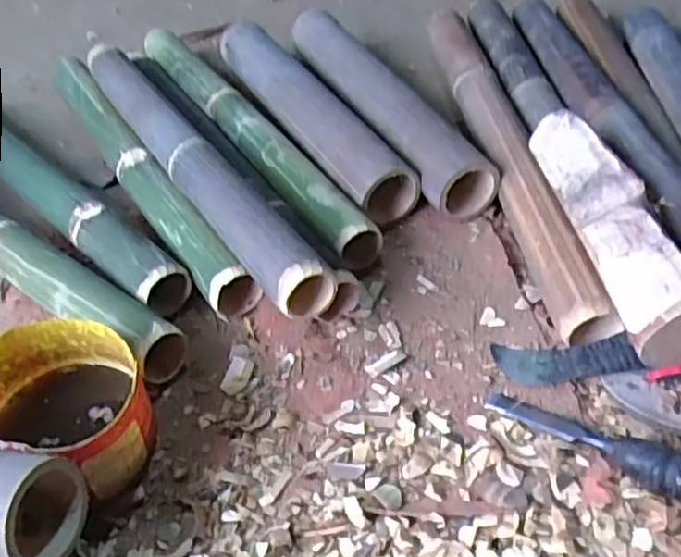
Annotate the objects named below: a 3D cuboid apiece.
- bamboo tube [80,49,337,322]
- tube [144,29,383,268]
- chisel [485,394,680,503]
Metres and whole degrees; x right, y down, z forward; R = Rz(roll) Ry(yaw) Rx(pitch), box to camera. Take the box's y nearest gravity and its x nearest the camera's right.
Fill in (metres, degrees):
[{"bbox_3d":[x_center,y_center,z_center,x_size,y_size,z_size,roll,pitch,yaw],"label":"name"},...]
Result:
[{"bbox_3d":[-0.199,-0.171,0.812,0.058,0.067,0.668,-27,50,-19],"label":"bamboo tube"},{"bbox_3d":[-0.140,-0.220,0.922,0.070,0.057,0.657,-26,49,-18],"label":"tube"},{"bbox_3d":[0.219,0.135,0.559,0.199,0.035,0.030,26,54,27],"label":"chisel"}]

